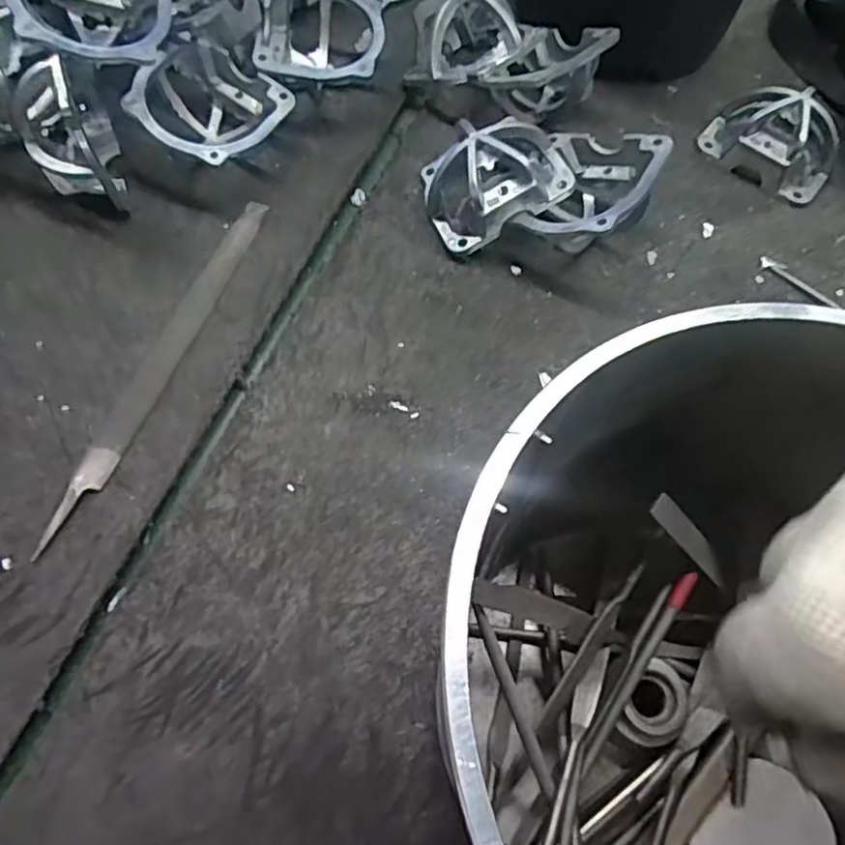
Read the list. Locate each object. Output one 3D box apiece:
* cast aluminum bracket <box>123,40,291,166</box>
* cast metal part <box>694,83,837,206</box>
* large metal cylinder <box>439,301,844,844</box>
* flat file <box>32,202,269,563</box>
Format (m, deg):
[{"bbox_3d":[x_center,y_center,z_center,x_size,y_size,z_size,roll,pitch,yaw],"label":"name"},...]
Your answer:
[{"bbox_3d":[-0.132,-0.188,0.405,0.076,0.058,0.080,1,65,-1],"label":"cast aluminum bracket"},{"bbox_3d":[0.235,-0.191,0.427,0.083,0.041,0.065,35,70,16],"label":"cast metal part"},{"bbox_3d":[0.076,0.087,0.203,0.146,0.171,0.172,2,61,-2],"label":"large metal cylinder"},{"bbox_3d":[-0.145,-0.038,0.366,0.021,0.004,0.228,18,66,9],"label":"flat file"}]

